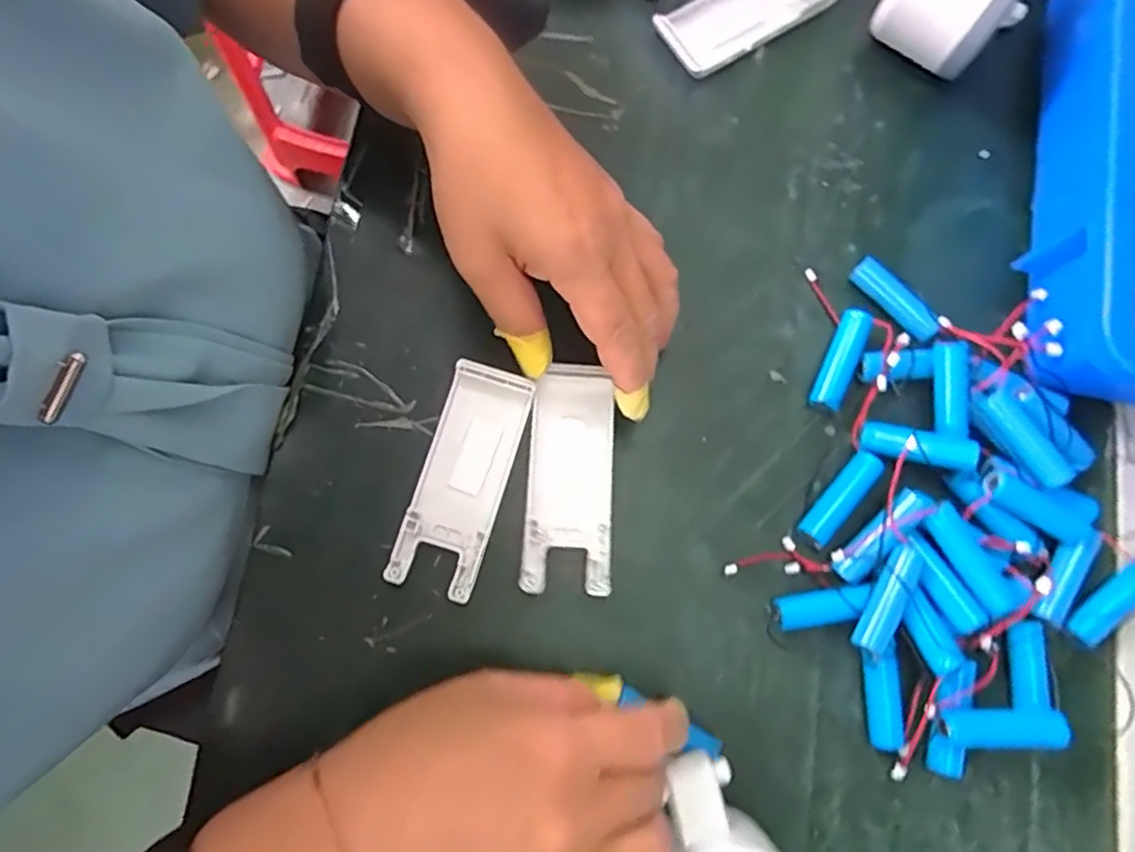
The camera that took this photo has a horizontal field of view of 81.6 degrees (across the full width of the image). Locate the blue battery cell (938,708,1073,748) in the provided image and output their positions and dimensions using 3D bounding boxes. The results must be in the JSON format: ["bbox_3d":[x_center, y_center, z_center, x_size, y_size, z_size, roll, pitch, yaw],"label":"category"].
[{"bbox_3d":[0.187,0.130,0.283,0.052,0.012,0.014,2,79,-2],"label":"blue battery cell"}]

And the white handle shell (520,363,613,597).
[{"bbox_3d":[0.001,0.024,0.310,0.038,0.011,0.104,2,79,1],"label":"white handle shell"}]

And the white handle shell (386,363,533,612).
[{"bbox_3d":[-0.049,0.024,0.308,0.039,0.014,0.104,16,78,4],"label":"white handle shell"}]

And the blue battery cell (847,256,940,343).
[{"bbox_3d":[0.164,-0.064,0.330,0.015,0.013,0.050,-37,83,-8],"label":"blue battery cell"}]

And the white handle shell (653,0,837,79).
[{"bbox_3d":[0.100,-0.232,0.366,0.102,0.017,0.041,-31,82,-7],"label":"white handle shell"}]

